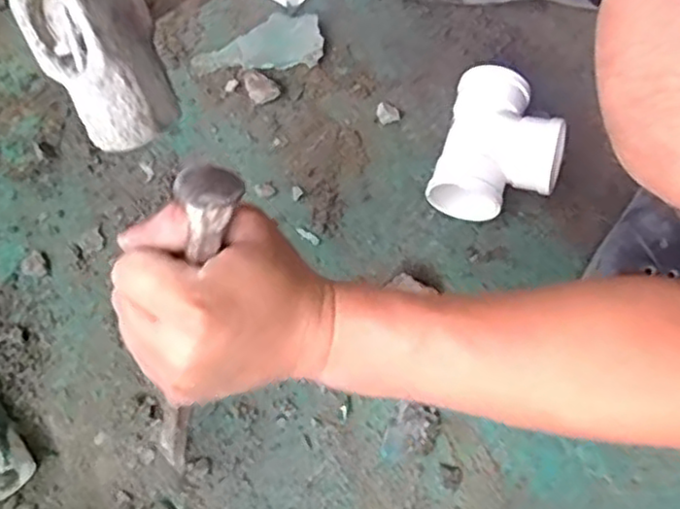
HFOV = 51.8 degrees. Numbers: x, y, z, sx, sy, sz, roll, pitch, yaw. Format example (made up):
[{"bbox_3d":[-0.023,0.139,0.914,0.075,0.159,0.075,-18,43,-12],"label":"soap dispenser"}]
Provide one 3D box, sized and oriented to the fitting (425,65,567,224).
[{"bbox_3d":[0.123,-0.081,0.536,0.085,0.062,0.111,17,70,6],"label":"fitting"}]

